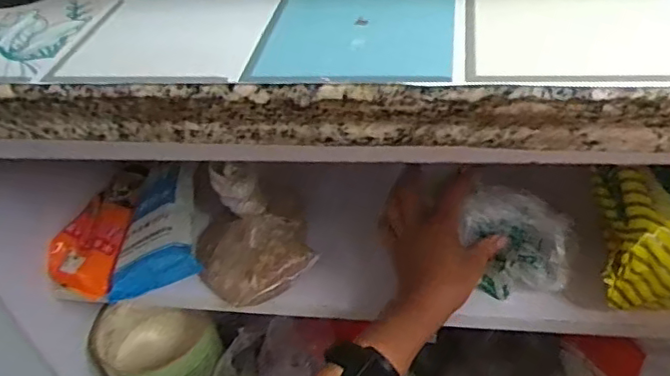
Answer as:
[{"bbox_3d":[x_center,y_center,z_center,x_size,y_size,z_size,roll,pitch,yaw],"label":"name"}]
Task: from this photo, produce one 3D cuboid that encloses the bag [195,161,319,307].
[{"bbox_3d":[-0.080,0.033,0.580,0.114,0.077,0.127,-19,42,-14],"label":"bag"}]

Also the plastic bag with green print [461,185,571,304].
[{"bbox_3d":[0.163,0.046,0.545,0.086,0.064,0.078,7,42,16],"label":"plastic bag with green print"}]

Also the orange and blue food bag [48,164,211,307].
[{"bbox_3d":[-0.213,0.033,0.628,0.155,0.048,0.173,-8,40,0],"label":"orange and blue food bag"}]

